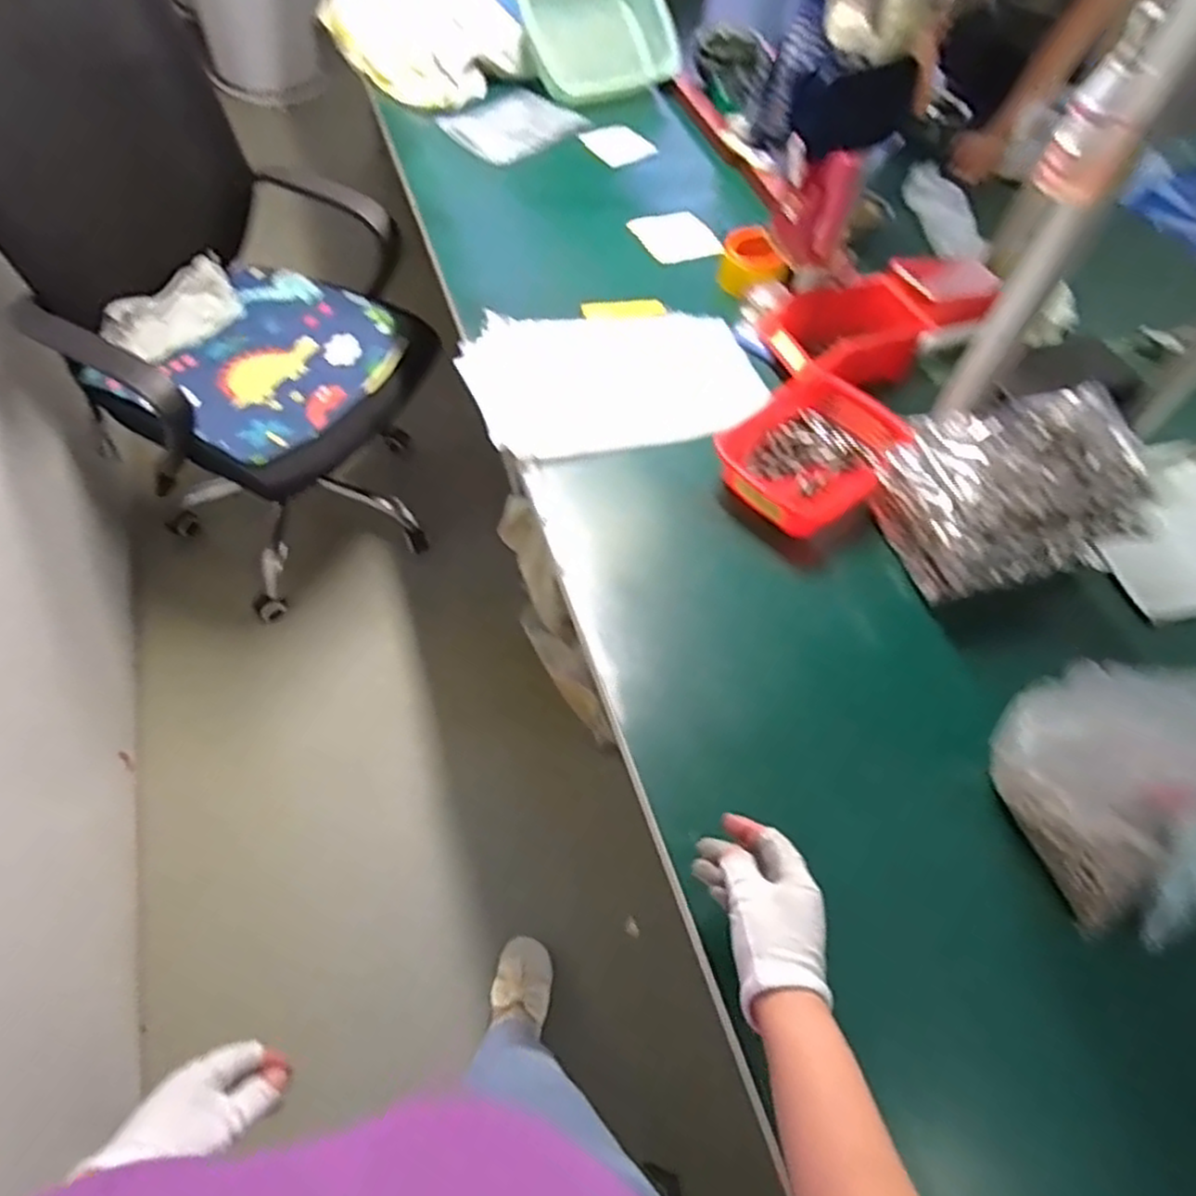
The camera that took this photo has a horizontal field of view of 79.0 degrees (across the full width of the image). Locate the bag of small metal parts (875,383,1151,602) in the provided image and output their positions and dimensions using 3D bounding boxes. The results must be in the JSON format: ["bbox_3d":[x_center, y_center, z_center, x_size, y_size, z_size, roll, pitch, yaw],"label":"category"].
[{"bbox_3d":[0.438,-0.108,0.770,0.237,0.139,0.168,-9,57,-11],"label":"bag of small metal parts"}]

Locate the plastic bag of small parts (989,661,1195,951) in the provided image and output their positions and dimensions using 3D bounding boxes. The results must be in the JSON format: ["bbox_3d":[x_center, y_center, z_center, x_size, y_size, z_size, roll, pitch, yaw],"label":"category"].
[{"bbox_3d":[0.437,0.129,0.538,0.103,0.273,0.190,-14,58,-14],"label":"plastic bag of small parts"}]

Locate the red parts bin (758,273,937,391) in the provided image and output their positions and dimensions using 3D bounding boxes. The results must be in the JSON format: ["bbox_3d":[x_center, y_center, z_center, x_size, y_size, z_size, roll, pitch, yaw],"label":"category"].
[{"bbox_3d":[0.322,-0.339,0.956,0.177,0.090,0.143,-25,62,-20],"label":"red parts bin"}]

